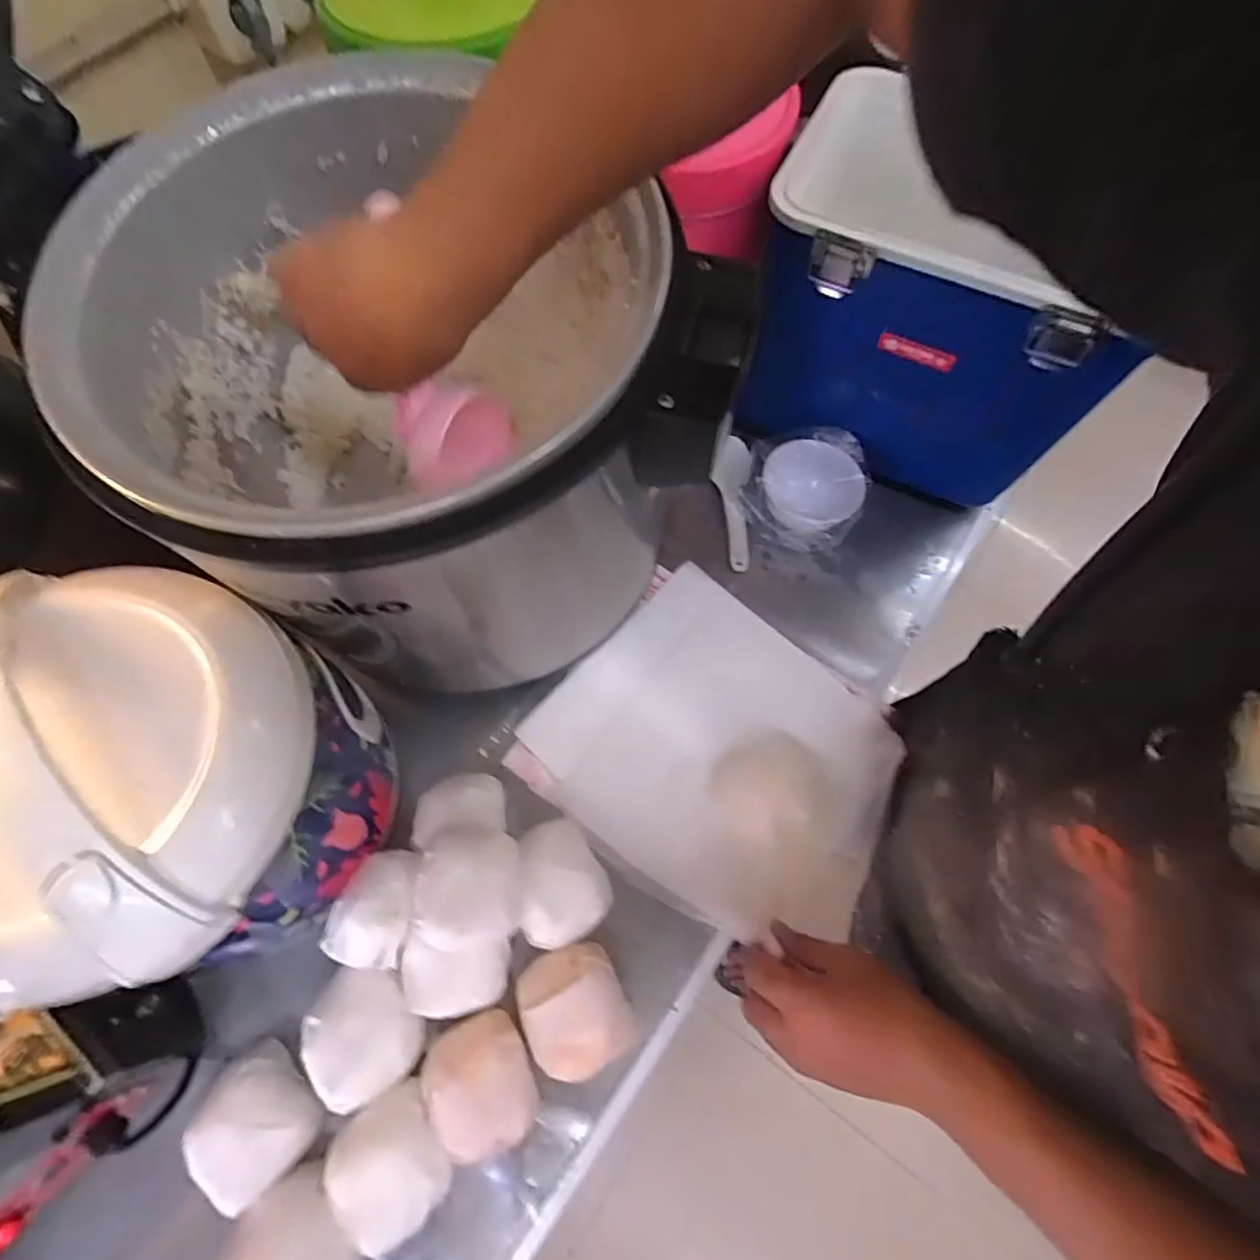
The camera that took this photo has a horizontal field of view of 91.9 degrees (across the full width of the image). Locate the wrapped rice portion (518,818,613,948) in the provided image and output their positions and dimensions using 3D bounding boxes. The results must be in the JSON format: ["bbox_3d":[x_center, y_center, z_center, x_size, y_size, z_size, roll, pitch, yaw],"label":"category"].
[{"bbox_3d":[-0.053,0.204,0.500,0.074,0.041,0.098,-2,70,-3],"label":"wrapped rice portion"}]

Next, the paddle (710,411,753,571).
[{"bbox_3d":[0.107,-0.153,0.644,0.044,0.041,0.180,5,69,-1],"label":"paddle"}]

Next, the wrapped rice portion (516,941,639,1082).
[{"bbox_3d":[-0.042,0.290,0.466,0.079,0.052,0.090,-24,72,-11],"label":"wrapped rice portion"}]

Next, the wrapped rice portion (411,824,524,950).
[{"bbox_3d":[-0.120,0.191,0.458,0.076,0.038,0.081,13,60,-39],"label":"wrapped rice portion"}]

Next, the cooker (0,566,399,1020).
[{"bbox_3d":[-0.306,0.102,0.401,0.221,0.188,0.238,15,70,3],"label":"cooker"}]

